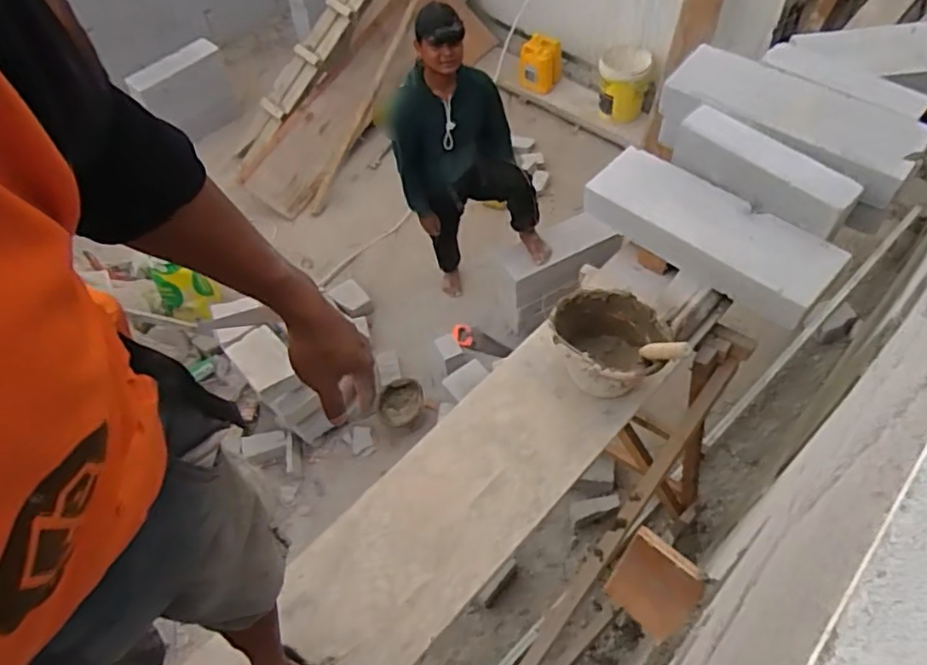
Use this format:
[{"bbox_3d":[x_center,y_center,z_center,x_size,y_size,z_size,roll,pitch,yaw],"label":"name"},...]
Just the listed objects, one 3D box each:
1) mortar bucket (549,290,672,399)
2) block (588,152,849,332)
[{"bbox_3d":[0.329,0.038,1.455,0.222,0.154,0.226,-2,54,3],"label":"mortar bucket"},{"bbox_3d":[0.602,-0.252,1.603,0.203,0.119,0.604,-39,60,-22],"label":"block"}]

